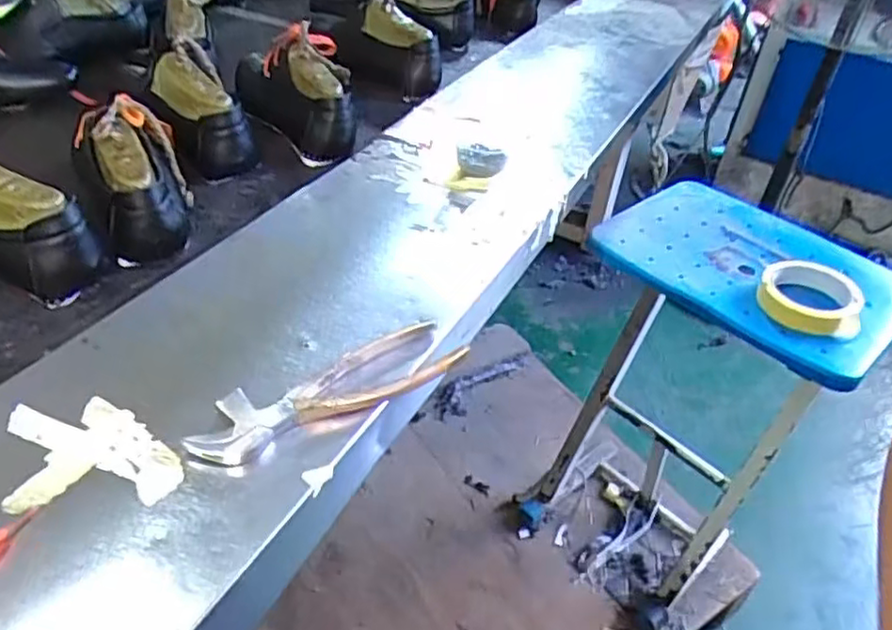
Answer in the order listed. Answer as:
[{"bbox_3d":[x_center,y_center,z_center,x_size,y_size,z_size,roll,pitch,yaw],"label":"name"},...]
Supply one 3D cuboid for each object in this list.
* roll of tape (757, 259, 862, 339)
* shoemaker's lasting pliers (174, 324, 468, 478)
[{"bbox_3d":[0.380,-0.014,0.717,0.095,0.033,0.102,3,39,-2],"label":"roll of tape"},{"bbox_3d":[-0.077,0.048,0.458,0.194,0.016,0.059,-22,45,-29],"label":"shoemaker's lasting pliers"}]

